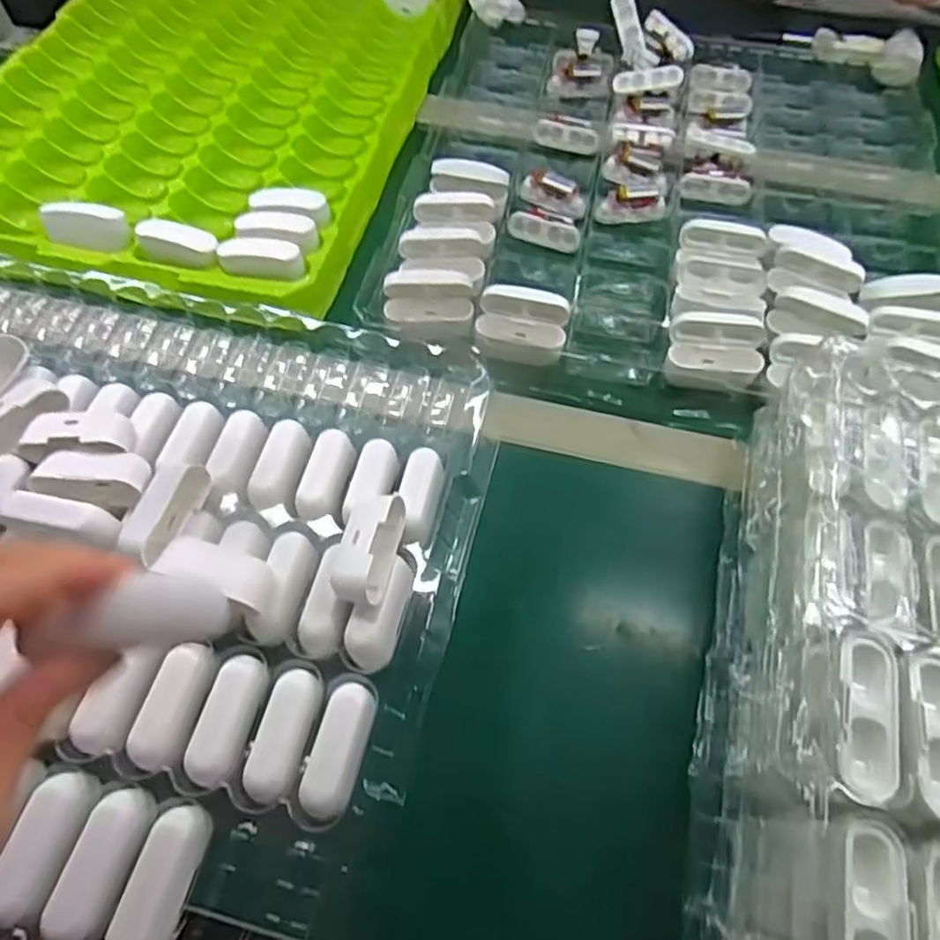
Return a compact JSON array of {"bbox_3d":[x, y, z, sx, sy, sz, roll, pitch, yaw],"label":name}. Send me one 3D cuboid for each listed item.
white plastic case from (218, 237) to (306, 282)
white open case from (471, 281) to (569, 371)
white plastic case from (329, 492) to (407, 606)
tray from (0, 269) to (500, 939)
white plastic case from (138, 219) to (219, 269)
[{"bbox_3d":[-0.160,-0.163,0.477,0.064,0.017,0.027,11,61,5],"label":"white plastic case"},{"bbox_3d":[0.038,-0.103,0.462,0.065,0.048,0.042,10,60,5],"label":"white open case"},{"bbox_3d":[-0.057,0.043,0.353,0.030,0.028,0.066,8,61,3],"label":"white plastic case"},{"bbox_3d":[-0.291,0.017,0.365,0.556,0.037,0.371,12,60,6],"label":"tray"},{"bbox_3d":[-0.225,-0.173,0.476,0.065,0.019,0.025,16,62,7],"label":"white plastic case"}]

